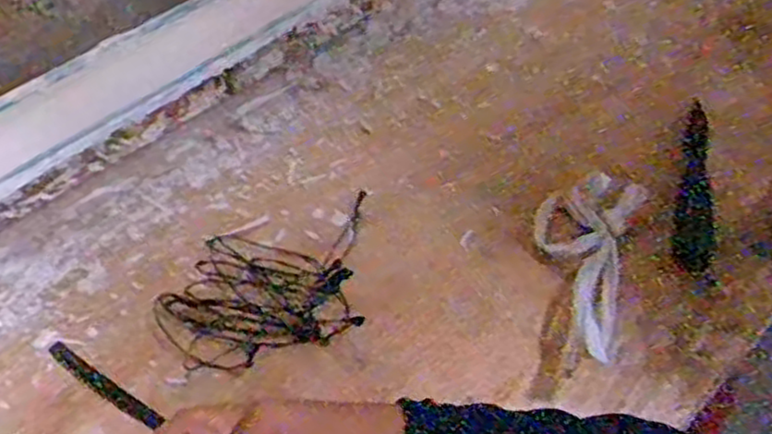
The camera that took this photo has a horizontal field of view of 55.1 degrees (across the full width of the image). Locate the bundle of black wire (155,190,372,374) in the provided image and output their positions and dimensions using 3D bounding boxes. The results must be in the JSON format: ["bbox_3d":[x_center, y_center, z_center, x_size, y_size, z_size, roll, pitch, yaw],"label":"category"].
[{"bbox_3d":[-0.089,0.052,0.563,0.159,0.010,0.128,-10,50,-5],"label":"bundle of black wire"}]

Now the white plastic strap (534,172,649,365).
[{"bbox_3d":[0.146,0.029,0.558,0.076,0.018,0.152,15,53,15],"label":"white plastic strap"}]

